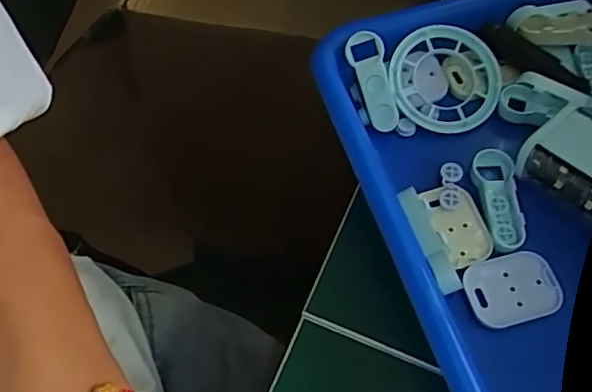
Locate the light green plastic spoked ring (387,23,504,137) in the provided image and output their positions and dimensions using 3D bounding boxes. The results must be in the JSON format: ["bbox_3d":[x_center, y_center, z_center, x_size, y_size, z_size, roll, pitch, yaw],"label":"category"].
[{"bbox_3d":[0.075,-0.060,0.290,0.055,0.018,0.050,0,61,0],"label":"light green plastic spoked ring"}]

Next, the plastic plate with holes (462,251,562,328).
[{"bbox_3d":[0.093,0.040,0.250,0.041,0.006,0.029,-14,62,-7],"label":"plastic plate with holes"}]

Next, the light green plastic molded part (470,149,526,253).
[{"bbox_3d":[0.092,0.001,0.266,0.019,0.006,0.049,2,61,1],"label":"light green plastic molded part"}]

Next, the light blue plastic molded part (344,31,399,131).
[{"bbox_3d":[0.039,-0.056,0.284,0.018,0.004,0.048,-19,97,15],"label":"light blue plastic molded part"}]

